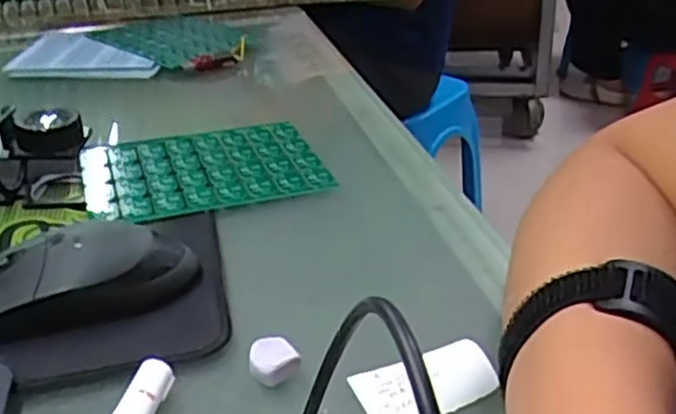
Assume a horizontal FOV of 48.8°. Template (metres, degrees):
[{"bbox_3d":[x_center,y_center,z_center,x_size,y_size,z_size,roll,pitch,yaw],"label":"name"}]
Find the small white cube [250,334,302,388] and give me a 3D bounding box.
[{"bbox_3d":[-0.028,0.069,0.328,0.021,0.016,0.019,-3,29,-2],"label":"small white cube"}]

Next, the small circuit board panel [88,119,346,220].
[{"bbox_3d":[-0.091,-0.026,0.497,0.149,0.006,0.102,-10,33,-16],"label":"small circuit board panel"}]

